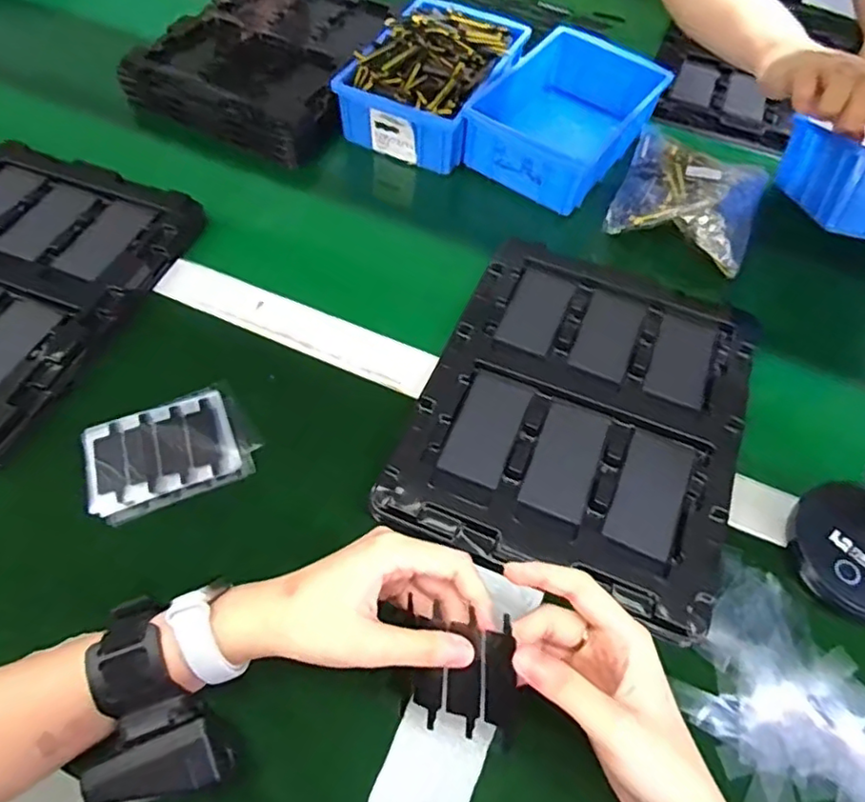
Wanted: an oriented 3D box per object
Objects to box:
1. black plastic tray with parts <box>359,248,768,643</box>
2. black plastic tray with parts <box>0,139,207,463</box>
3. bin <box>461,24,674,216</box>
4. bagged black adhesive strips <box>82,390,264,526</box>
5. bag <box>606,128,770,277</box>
[{"bbox_3d":[0.113,0.006,0.467,0.221,0.030,0.284,21,59,10],"label":"black plastic tray with parts"},{"bbox_3d":[-0.356,-0.098,0.509,0.219,0.032,0.279,19,59,9],"label":"black plastic tray with parts"},{"bbox_3d":[0.137,-0.289,0.641,0.138,0.072,0.209,32,61,16],"label":"bin"},{"bbox_3d":[-0.189,0.035,0.446,0.112,0.009,0.076,-20,61,-15],"label":"bagged black adhesive strips"},{"bbox_3d":[0.246,-0.202,0.581,0.125,0.031,0.149,23,59,11],"label":"bag"}]

